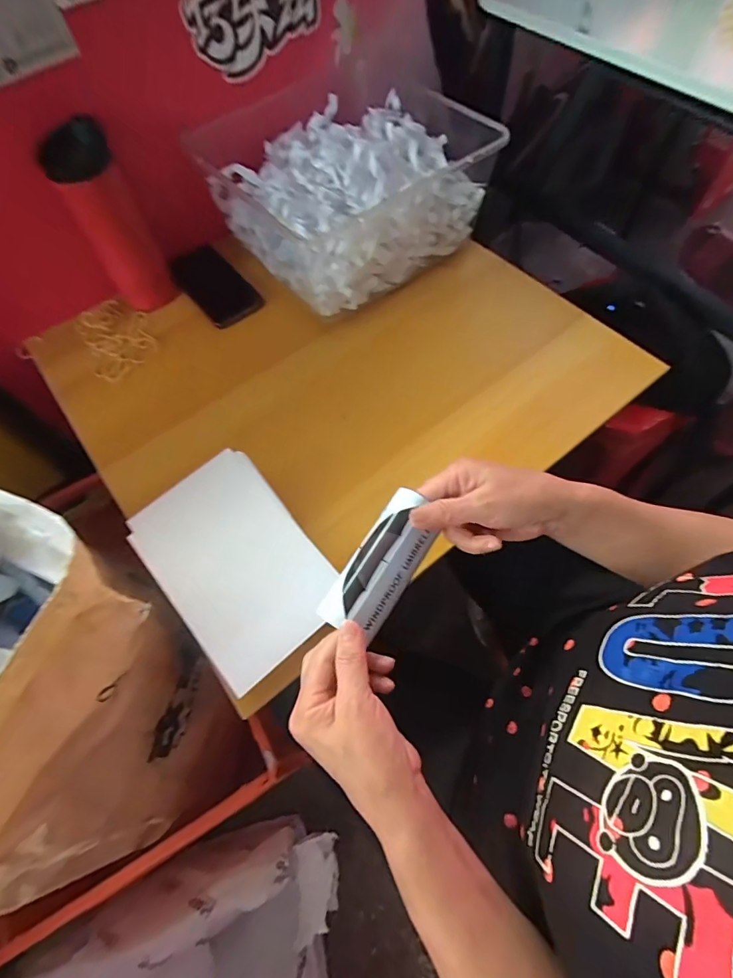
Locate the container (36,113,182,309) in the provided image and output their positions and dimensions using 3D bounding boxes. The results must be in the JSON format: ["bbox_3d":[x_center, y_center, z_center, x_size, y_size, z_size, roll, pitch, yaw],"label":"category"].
[{"bbox_3d":[-0.299,-0.308,0.531,0.067,0.193,0.063,-2,64,3],"label":"container"}]

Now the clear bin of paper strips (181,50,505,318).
[{"bbox_3d":[-0.026,-0.393,0.586,0.281,0.134,0.293,-35,67,-13],"label":"clear bin of paper strips"}]

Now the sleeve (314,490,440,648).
[{"bbox_3d":[0.013,0.057,0.345,0.048,0.020,0.115,28,76,16],"label":"sleeve"}]

